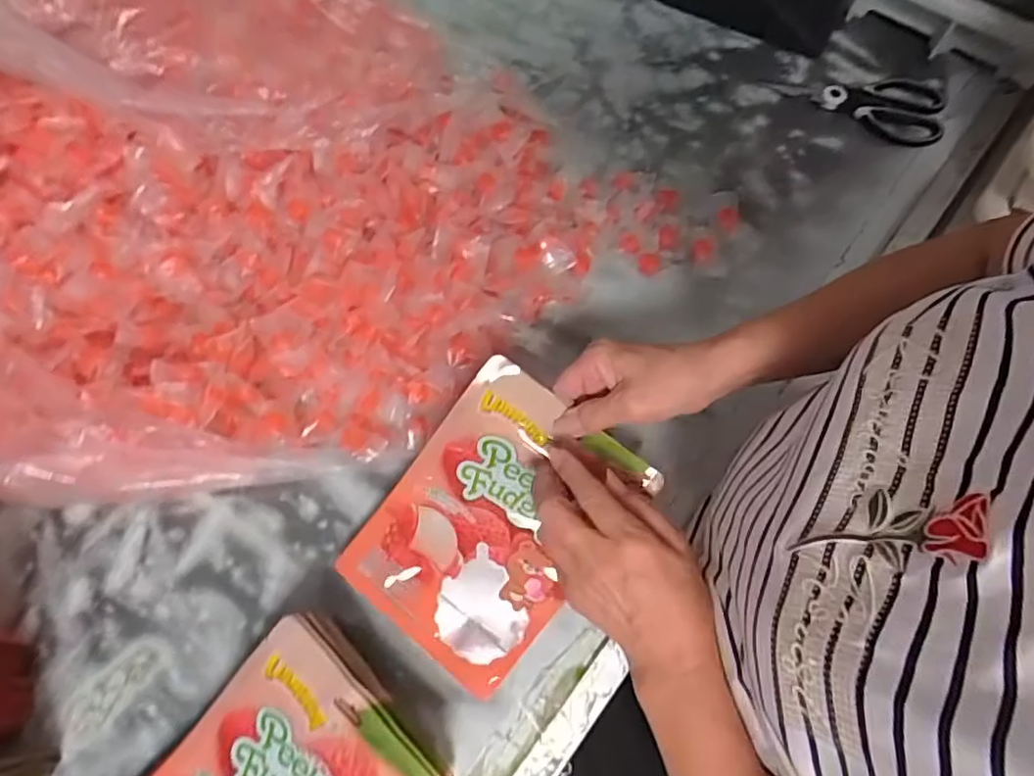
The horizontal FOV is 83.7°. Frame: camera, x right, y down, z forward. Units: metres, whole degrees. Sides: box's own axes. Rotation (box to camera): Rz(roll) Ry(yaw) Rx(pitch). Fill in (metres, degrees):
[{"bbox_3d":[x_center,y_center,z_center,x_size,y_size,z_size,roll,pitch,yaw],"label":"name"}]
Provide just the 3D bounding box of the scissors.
[{"bbox_3d":[0.362,-0.310,0.619,0.180,0.009,0.086,17,71,9],"label":"scissors"}]

